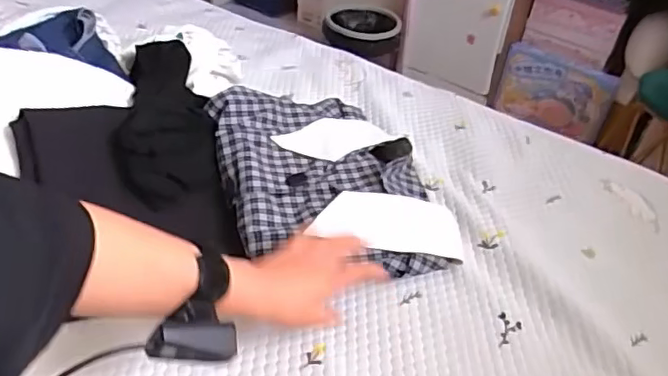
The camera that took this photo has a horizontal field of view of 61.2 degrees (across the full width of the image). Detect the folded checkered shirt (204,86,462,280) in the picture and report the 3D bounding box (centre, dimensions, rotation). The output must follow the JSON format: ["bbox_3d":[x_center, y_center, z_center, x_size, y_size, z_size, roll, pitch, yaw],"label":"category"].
[{"bbox_3d":[-0.009,-0.026,0.777,0.275,0.073,0.330,-5,41,-14],"label":"folded checkered shirt"}]

